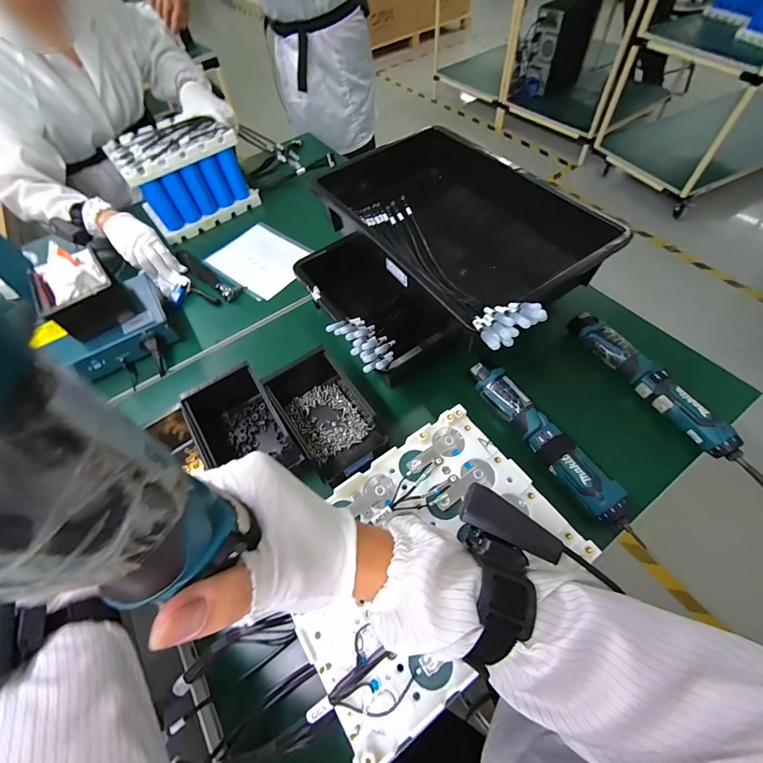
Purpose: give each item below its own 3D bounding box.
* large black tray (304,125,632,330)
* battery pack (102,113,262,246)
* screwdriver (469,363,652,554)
[{"bbox_3d":[0.099,-0.261,0.602,0.291,0.113,0.515,-32,61,-15],"label":"large black tray"},{"bbox_3d":[-0.441,-0.462,0.810,0.223,0.153,0.182,-36,62,-18],"label":"battery pack"},{"bbox_3d":[0.217,0.080,0.489,0.048,0.049,0.274,-28,60,-13],"label":"screwdriver"}]

